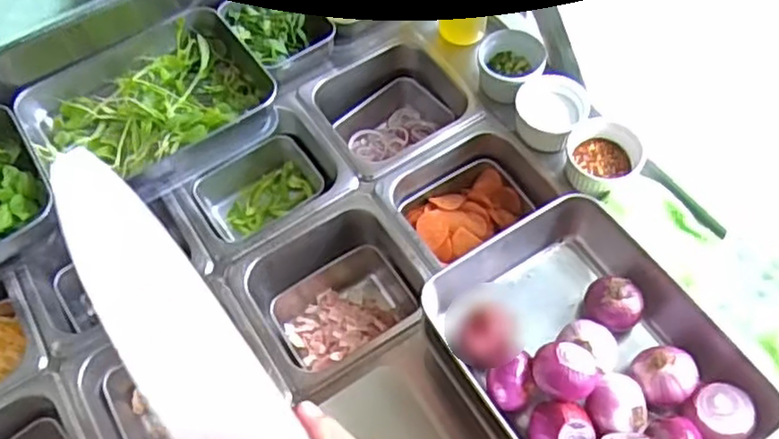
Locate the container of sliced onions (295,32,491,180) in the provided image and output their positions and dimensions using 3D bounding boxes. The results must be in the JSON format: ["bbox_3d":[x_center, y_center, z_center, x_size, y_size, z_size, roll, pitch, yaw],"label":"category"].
[{"bbox_3d":[0.003,-0.116,0.839,0.174,0.088,0.162,-30,63,-13],"label":"container of sliced onions"}]

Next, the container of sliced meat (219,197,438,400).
[{"bbox_3d":[-0.053,0.089,0.721,0.177,0.096,0.166,-31,63,-14],"label":"container of sliced meat"}]

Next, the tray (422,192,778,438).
[{"bbox_3d":[0.162,0.113,0.565,0.201,0.066,0.247,-28,63,-13],"label":"tray"}]

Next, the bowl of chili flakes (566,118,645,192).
[{"bbox_3d":[0.226,-0.068,0.727,0.076,0.040,0.079,-1,60,2],"label":"bowl of chili flakes"}]

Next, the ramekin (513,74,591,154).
[{"bbox_3d":[0.176,-0.116,0.749,0.072,0.045,0.074,-1,60,2],"label":"ramekin"}]

